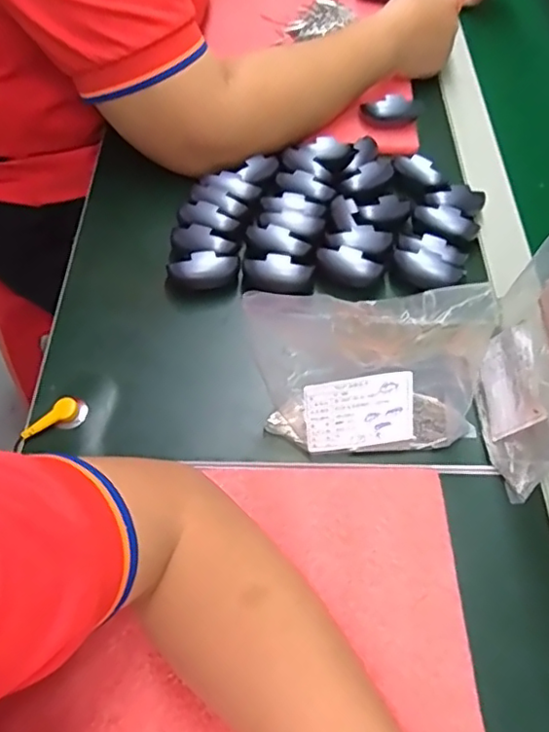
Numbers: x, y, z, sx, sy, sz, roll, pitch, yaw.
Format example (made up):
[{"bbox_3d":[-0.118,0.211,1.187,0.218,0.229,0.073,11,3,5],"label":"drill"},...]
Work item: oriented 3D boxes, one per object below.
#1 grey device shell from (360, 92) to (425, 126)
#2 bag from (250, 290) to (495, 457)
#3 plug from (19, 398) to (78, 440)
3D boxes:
[{"bbox_3d":[0.116,-0.250,0.574,0.061,0.029,0.014,-4,57,-5],"label":"grey device shell"},{"bbox_3d":[0.059,0.005,0.361,0.143,0.103,0.050,-1,57,-4],"label":"bag"},{"bbox_3d":[-0.153,0.037,0.401,0.015,0.006,0.040,39,63,20],"label":"plug"}]

